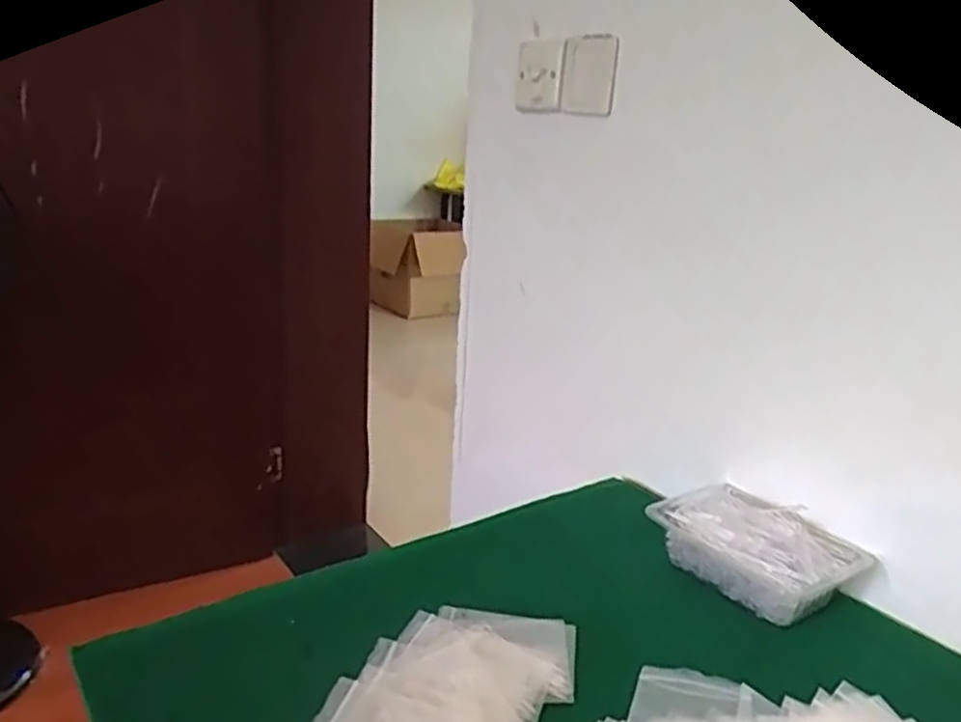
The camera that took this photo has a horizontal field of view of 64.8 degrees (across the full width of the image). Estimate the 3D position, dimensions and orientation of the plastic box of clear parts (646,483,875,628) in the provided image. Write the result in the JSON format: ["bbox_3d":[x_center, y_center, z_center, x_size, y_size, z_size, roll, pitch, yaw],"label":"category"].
[{"bbox_3d":[0.266,0.182,0.736,0.116,0.054,0.179,-10,23,-36],"label":"plastic box of clear parts"}]

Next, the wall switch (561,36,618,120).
[{"bbox_3d":[0.129,-0.342,0.910,0.009,0.090,0.090,-14,26,-30],"label":"wall switch"}]

